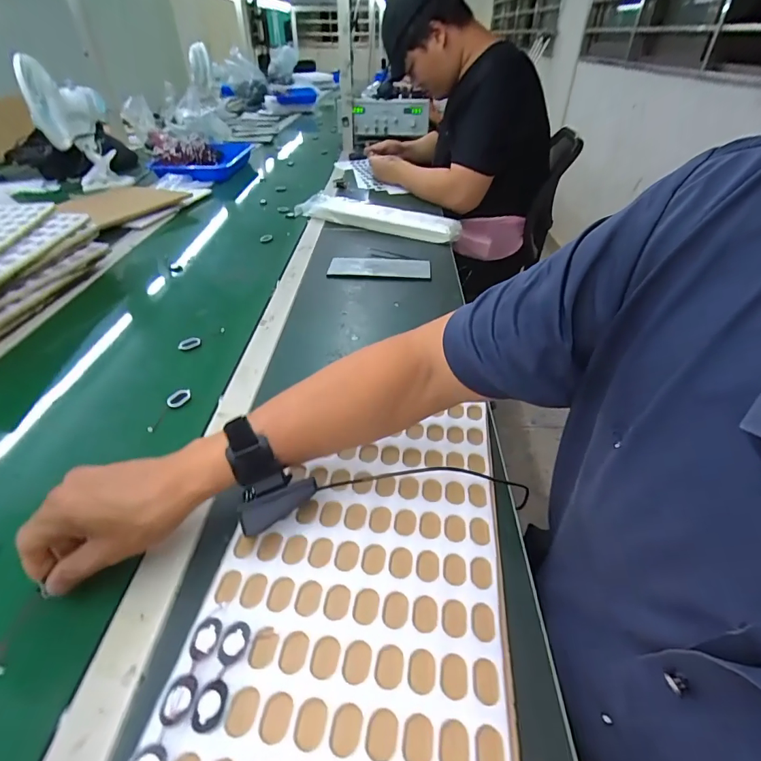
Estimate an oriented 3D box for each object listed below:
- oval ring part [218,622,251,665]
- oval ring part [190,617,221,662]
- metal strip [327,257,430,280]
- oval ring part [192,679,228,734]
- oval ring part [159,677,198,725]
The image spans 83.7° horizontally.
[{"bbox_3d":[-0.108,0.193,0.314,0.021,0.004,0.029,6,39,7],"label":"oval ring part"},{"bbox_3d":[-0.131,0.191,0.316,0.020,0.004,0.028,5,39,6],"label":"oval ring part"},{"bbox_3d":[-0.002,-0.224,0.844,0.197,0.008,0.086,3,39,4],"label":"metal strip"},{"bbox_3d":[-0.113,0.216,0.284,0.018,0.004,0.029,3,39,3],"label":"oval ring part"},{"bbox_3d":[-0.136,0.214,0.285,0.022,0.005,0.028,0,39,0],"label":"oval ring part"}]

